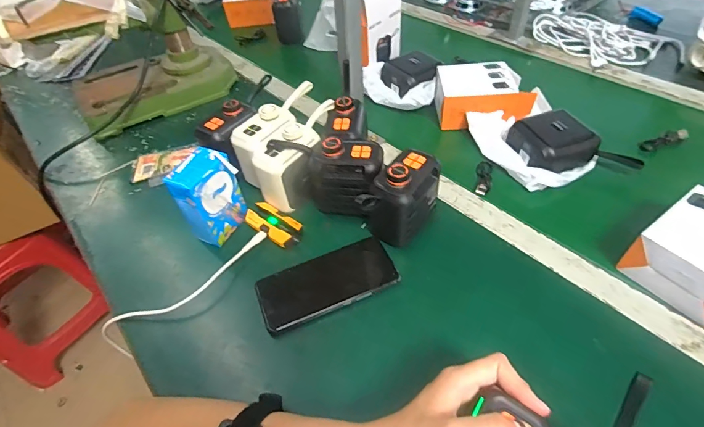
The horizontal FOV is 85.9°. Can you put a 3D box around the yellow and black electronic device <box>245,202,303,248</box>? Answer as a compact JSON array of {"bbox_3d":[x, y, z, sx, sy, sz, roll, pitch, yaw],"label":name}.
[{"bbox_3d":[-0.102,0.012,0.486,0.076,0.018,0.038,30,55,25],"label":"yellow and black electronic device"}]

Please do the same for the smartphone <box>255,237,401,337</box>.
[{"bbox_3d":[-0.028,0.078,0.429,0.152,0.014,0.067,-19,59,-12],"label":"smartphone"}]

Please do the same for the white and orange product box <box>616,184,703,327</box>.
[{"bbox_3d":[0.364,0.042,0.391,0.106,0.064,0.097,-29,54,-23],"label":"white and orange product box"}]

